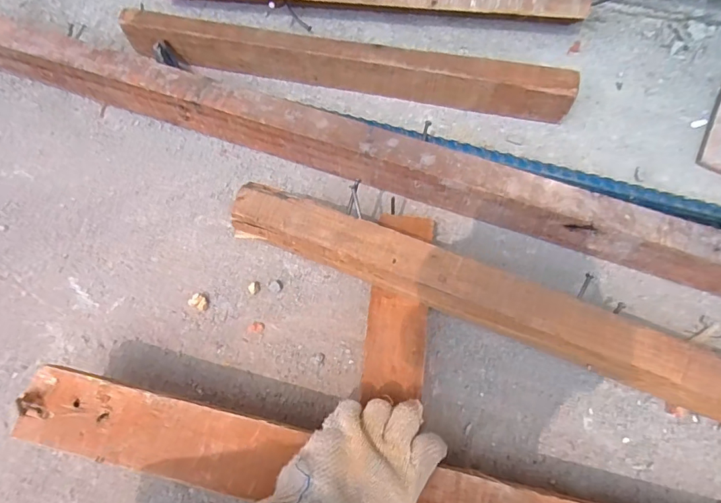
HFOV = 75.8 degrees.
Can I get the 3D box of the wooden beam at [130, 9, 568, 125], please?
[{"bbox_3d":[-0.020,-0.216,0.536,0.517,0.053,0.045,9,72,4],"label":"wooden beam"}]

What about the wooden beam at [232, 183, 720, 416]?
[{"bbox_3d":[0.399,0.153,0.351,1.159,0.041,0.046,21,73,8],"label":"wooden beam"}]

